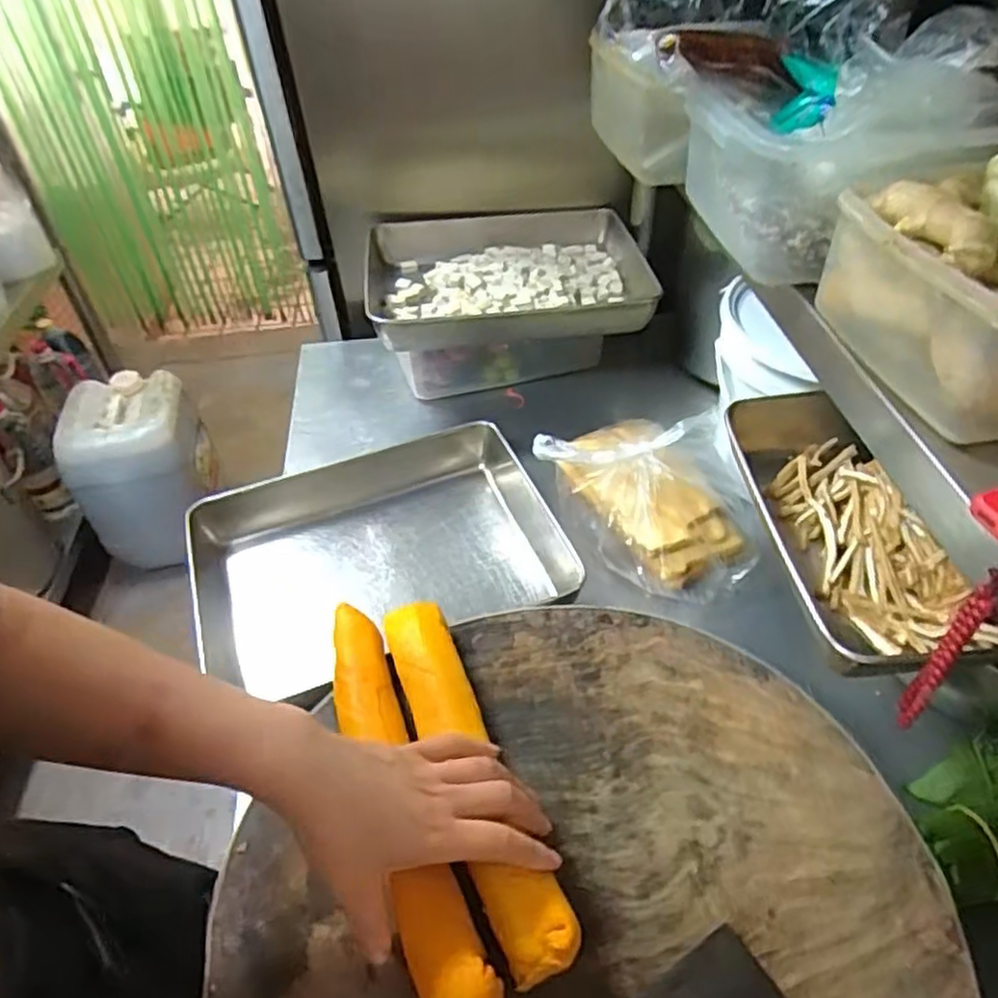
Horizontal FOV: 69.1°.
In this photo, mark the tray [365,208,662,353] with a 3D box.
[{"bbox_3d":[0.015,-0.286,0.945,0.364,0.054,0.267,-6,45,-2],"label":"tray"}]

